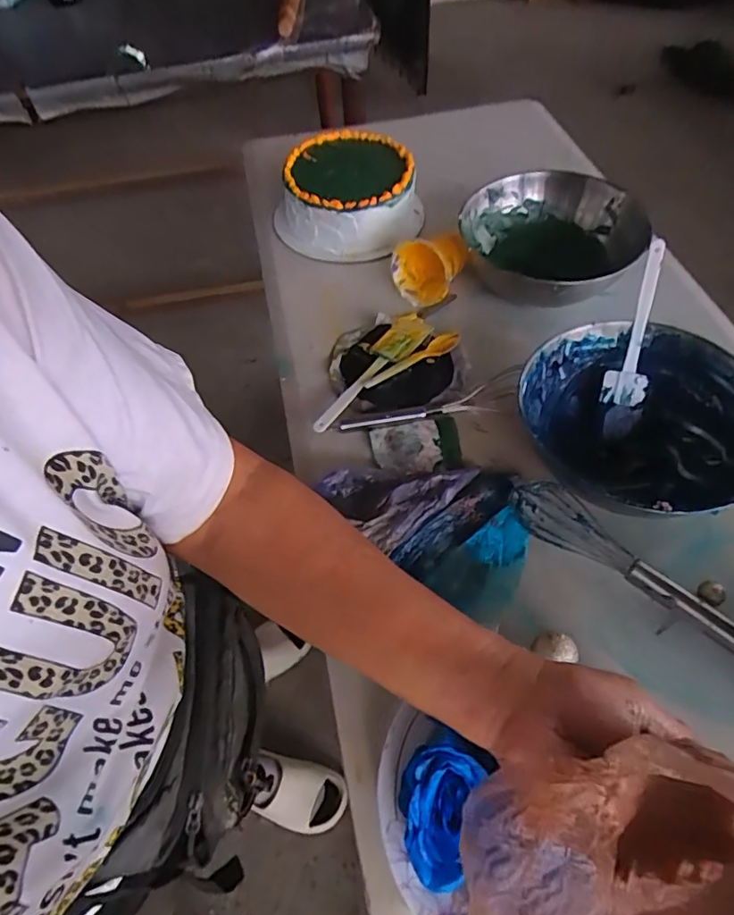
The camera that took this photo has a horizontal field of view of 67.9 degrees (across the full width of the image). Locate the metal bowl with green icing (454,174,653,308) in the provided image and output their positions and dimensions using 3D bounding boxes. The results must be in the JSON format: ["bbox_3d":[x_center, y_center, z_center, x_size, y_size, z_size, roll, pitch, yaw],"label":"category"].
[{"bbox_3d":[0.245,-0.289,0.778,0.232,0.110,0.242,-1,56,2],"label":"metal bowl with green icing"}]

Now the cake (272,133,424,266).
[{"bbox_3d":[-0.027,-0.424,0.867,0.228,0.082,0.224,0,56,3],"label":"cake"}]

